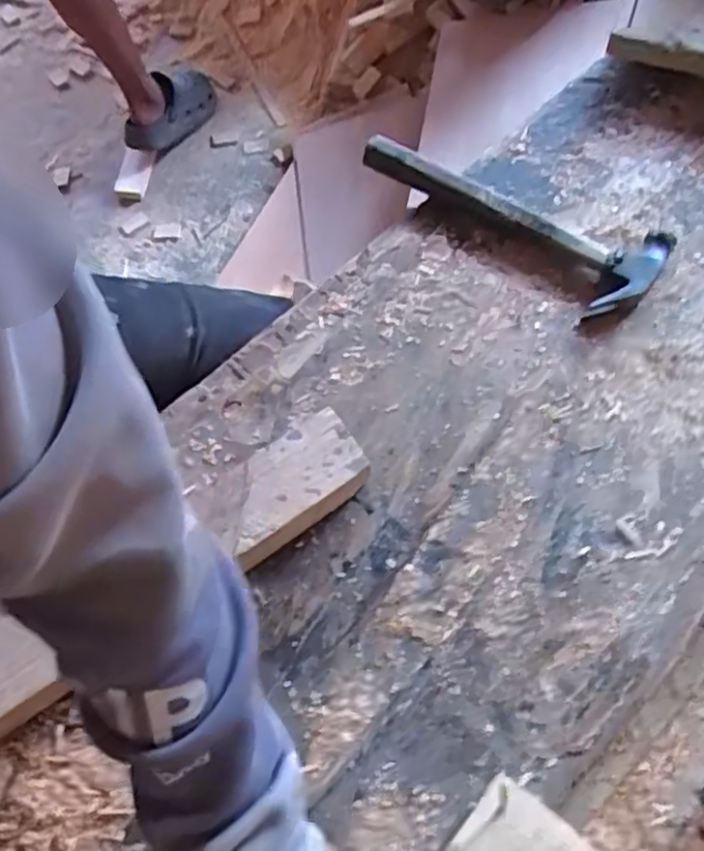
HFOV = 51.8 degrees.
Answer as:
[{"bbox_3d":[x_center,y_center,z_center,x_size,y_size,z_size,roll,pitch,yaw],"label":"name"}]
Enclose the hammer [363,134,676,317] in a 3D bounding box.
[{"bbox_3d":[0.135,-0.189,0.629,0.271,0.030,0.089,33,70,16],"label":"hammer"}]

